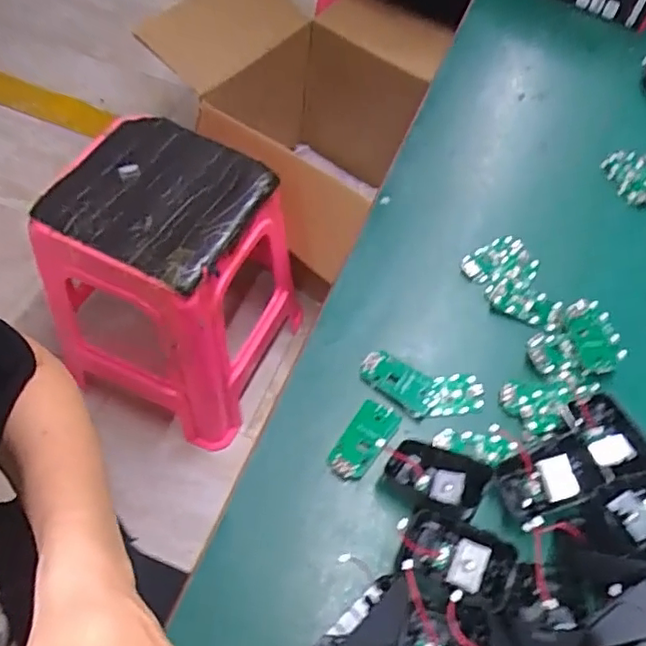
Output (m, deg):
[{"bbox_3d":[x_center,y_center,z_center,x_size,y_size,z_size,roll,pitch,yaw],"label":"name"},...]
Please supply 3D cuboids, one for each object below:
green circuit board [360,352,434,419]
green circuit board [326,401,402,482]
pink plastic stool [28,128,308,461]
[{"bbox_3d":[0.060,0.045,0.466,0.060,0.005,0.032,35,61,18],"label":"green circuit board"},{"bbox_3d":[0.030,0.086,0.439,0.030,0.004,0.063,31,60,16],"label":"green circuit board"},{"bbox_3d":[-0.256,-0.056,1.089,0.309,0.487,0.329,23,58,12],"label":"pink plastic stool"}]

